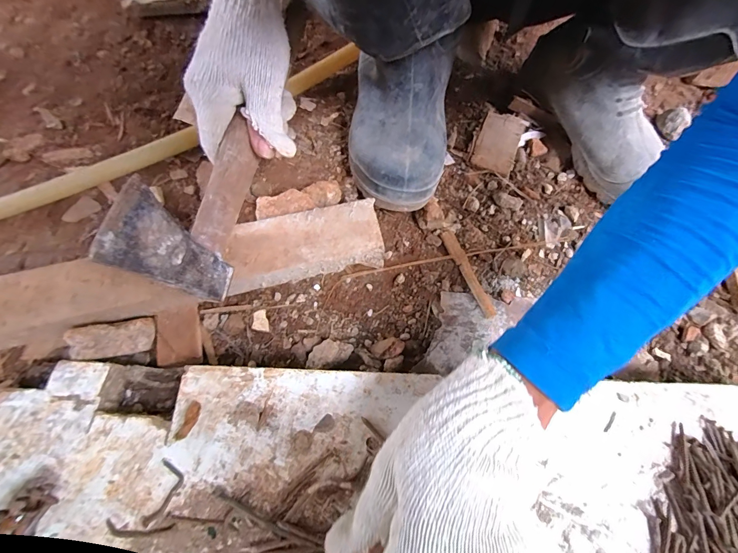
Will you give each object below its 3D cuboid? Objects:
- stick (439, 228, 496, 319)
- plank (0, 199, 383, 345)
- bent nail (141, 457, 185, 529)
[{"bbox_3d":[0.099,-0.005,0.354,0.013,0.007,0.100,-18,65,-10],"label":"stick"},{"bbox_3d":[-0.245,0.019,0.316,0.525,0.046,0.065,-13,66,-8],"label":"plank"},{"bbox_3d":[-0.138,0.146,0.236,0.018,0.004,0.039,8,67,2],"label":"bent nail"}]

